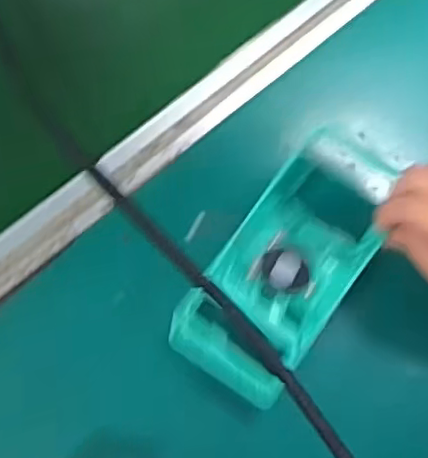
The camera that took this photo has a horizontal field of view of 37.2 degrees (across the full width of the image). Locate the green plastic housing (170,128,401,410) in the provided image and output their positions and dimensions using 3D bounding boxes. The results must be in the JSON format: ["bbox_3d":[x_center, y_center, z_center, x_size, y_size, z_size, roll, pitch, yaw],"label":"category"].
[{"bbox_3d":[0.058,0.015,0.437,0.087,0.038,0.207,31,67,8],"label":"green plastic housing"}]

